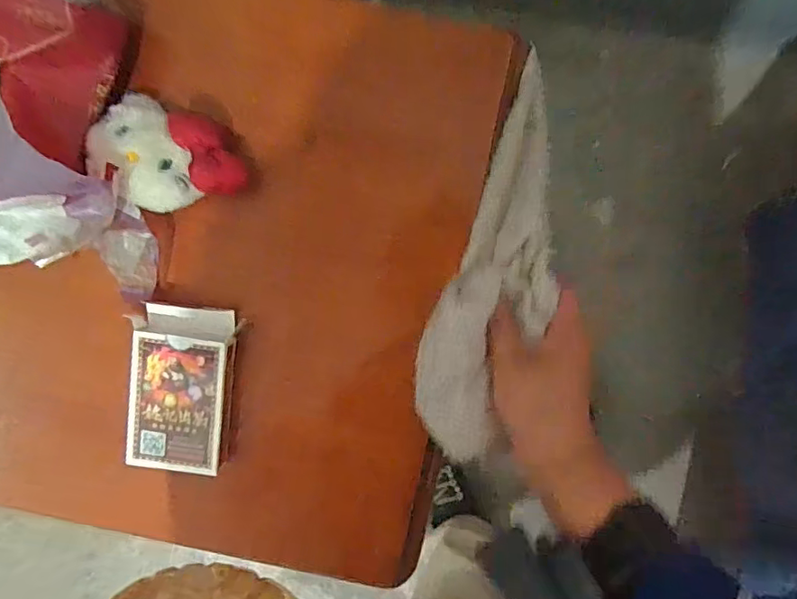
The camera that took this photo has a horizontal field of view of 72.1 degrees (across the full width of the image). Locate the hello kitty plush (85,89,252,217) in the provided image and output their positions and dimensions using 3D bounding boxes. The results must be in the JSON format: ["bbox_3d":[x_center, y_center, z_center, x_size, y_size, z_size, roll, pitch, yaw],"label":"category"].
[{"bbox_3d":[-0.134,-0.083,0.323,0.083,0.036,0.060,19,97,1],"label":"hello kitty plush"}]

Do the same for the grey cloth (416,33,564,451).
[{"bbox_3d":[0.065,-0.024,0.328,0.066,0.024,0.233,16,83,1],"label":"grey cloth"}]

